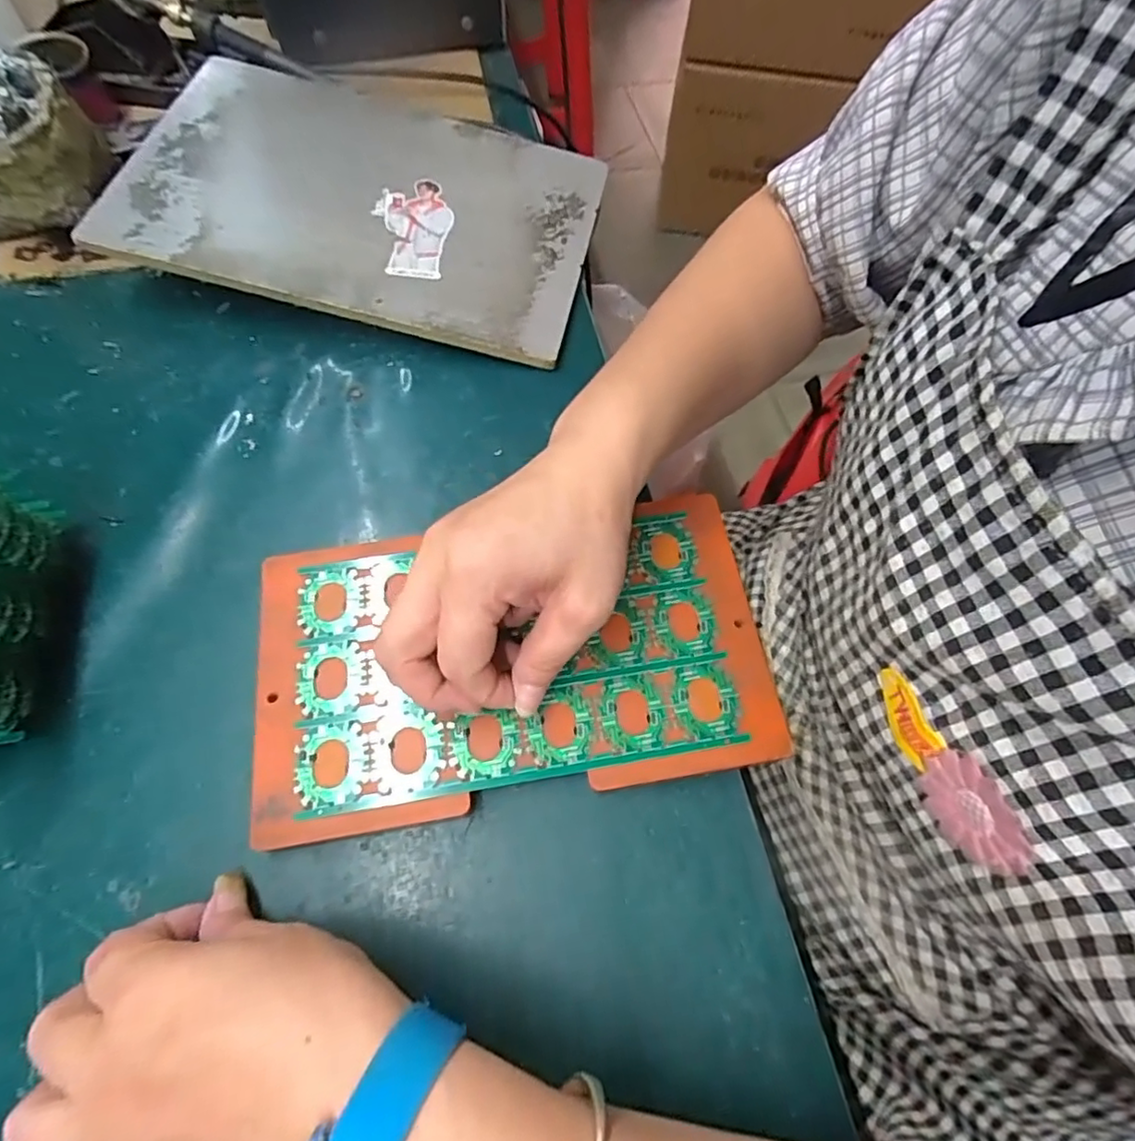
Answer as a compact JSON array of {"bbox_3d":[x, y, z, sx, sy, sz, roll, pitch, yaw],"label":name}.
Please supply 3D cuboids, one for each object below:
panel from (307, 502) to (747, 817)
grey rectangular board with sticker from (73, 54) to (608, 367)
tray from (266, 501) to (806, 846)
[{"bbox_3d":[-0.027,0.038,0.291,0.201,0.005,0.120,-10,67,-4],"label":"panel"},{"bbox_3d":[-0.133,-0.259,0.412,0.298,0.012,0.209,14,65,-2],"label":"grey rectangular board with sticker"},{"bbox_3d":[-0.027,0.041,0.297,0.240,0.016,0.137,-9,67,-3],"label":"tray"}]

